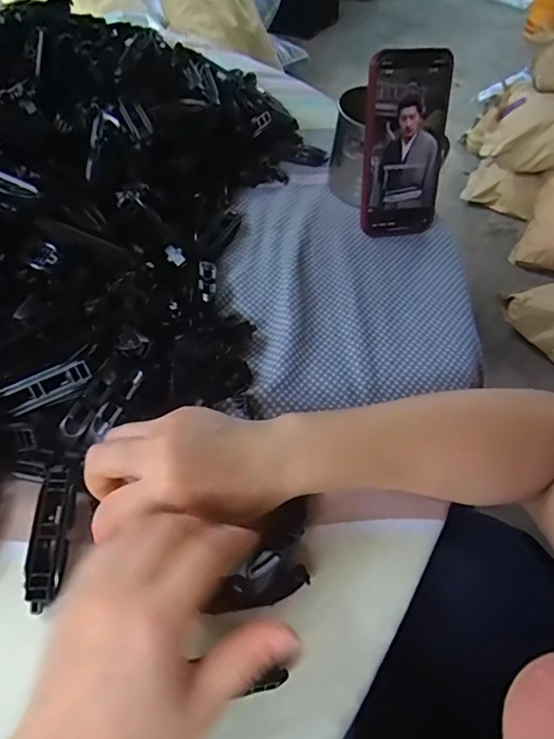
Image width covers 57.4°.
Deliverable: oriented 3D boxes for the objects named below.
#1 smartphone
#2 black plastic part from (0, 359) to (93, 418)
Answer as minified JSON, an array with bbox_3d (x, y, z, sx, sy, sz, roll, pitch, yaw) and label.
[{"bbox_3d":[0.118,-0.205,0.467,0.075,0.155,0.012,-7,30,-6],"label":"smartphone"},{"bbox_3d":[-0.154,0.011,0.335,0.063,0.013,0.018,-23,57,-1],"label":"black plastic part"}]

